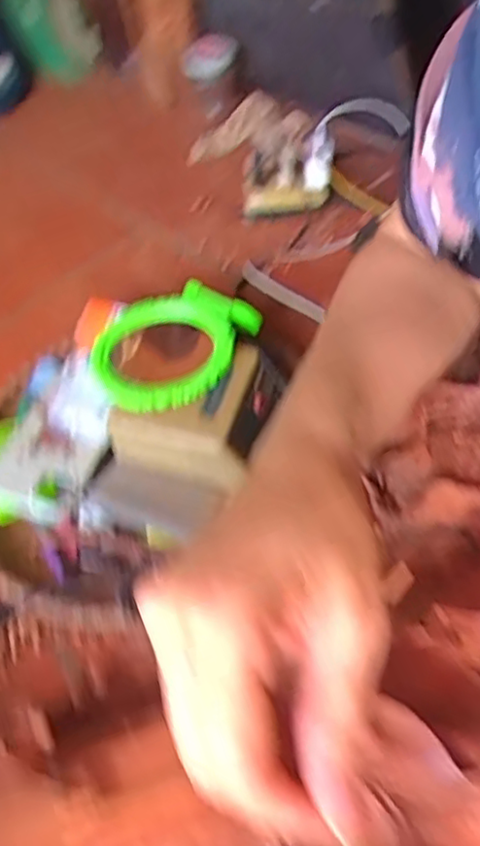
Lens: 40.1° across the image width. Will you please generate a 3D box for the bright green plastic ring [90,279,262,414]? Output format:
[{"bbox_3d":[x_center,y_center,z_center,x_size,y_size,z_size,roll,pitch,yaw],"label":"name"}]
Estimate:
[{"bbox_3d":[-0.060,-0.071,0.603,0.122,0.028,0.156,30,60,30],"label":"bright green plastic ring"}]

